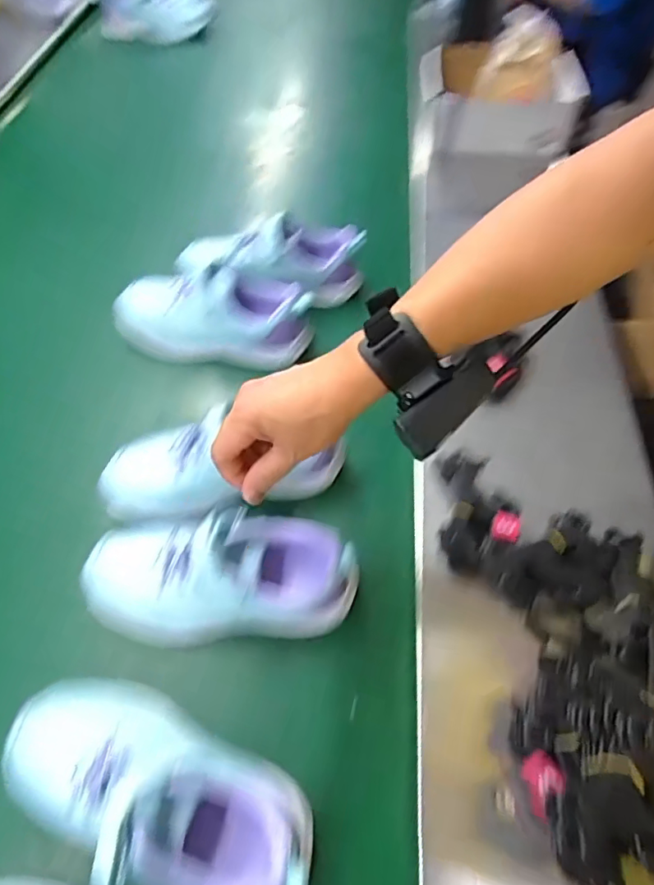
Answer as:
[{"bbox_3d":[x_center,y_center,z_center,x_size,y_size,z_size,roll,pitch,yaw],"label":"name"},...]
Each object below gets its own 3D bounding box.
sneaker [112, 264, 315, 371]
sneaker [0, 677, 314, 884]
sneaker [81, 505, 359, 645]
[{"bbox_3d":[-0.139,-0.156,0.640,0.239,0.089,0.086,4,54,-1],"label":"sneaker"},{"bbox_3d":[-0.121,0.247,0.373,0.234,0.075,0.108,25,57,14],"label":"sneaker"},{"bbox_3d":[-0.093,0.116,0.460,0.240,0.084,0.089,2,54,-2],"label":"sneaker"}]

